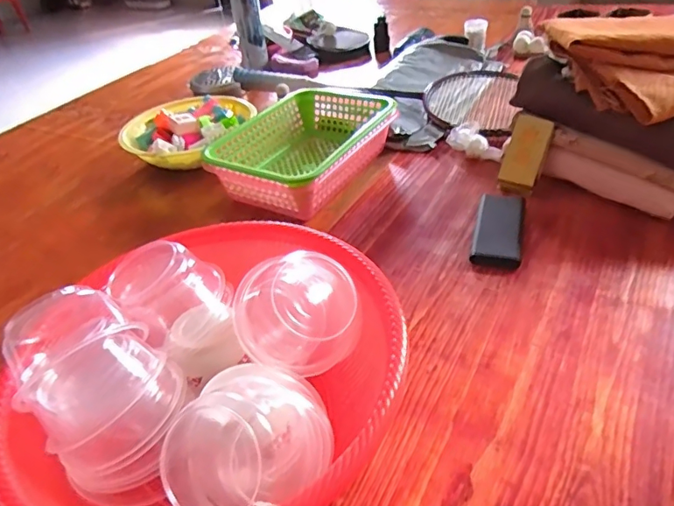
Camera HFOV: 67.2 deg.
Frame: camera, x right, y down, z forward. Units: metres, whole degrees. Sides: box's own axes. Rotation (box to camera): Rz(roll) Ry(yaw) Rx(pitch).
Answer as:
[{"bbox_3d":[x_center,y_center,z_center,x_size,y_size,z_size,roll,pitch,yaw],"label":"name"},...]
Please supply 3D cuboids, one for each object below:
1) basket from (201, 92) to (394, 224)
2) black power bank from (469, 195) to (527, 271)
[{"bbox_3d":[-0.049,-0.179,0.873,0.217,0.091,0.318,19,46,29],"label":"basket"},{"bbox_3d":[0.226,-0.033,0.704,0.063,0.014,0.152,7,41,18],"label":"black power bank"}]

